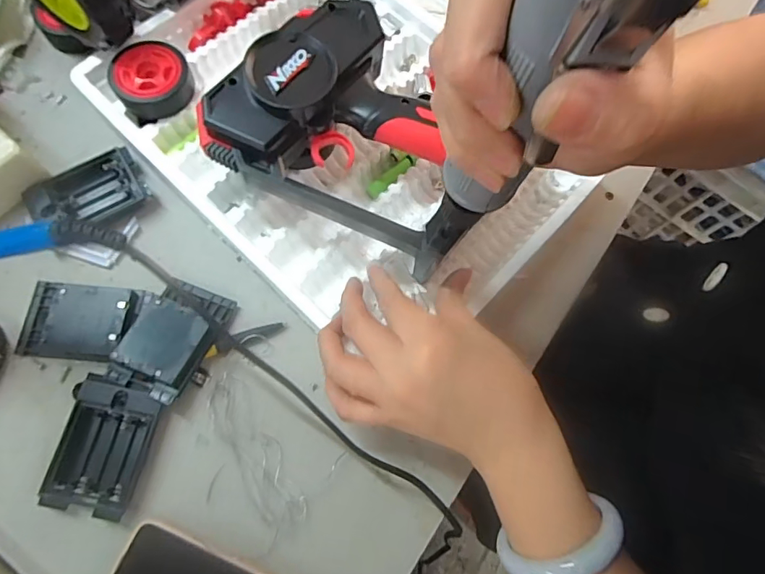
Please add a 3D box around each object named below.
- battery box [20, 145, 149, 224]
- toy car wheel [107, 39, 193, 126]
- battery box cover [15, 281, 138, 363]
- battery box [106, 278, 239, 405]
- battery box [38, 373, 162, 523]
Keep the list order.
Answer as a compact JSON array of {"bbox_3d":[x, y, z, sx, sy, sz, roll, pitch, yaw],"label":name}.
[{"bbox_3d":[-0.226,-0.070,0.369,0.080,0.013,0.050,-26,75,-12],"label":"battery box"},{"bbox_3d":[-0.176,-0.159,0.367,0.056,0.024,0.056,1,71,-4],"label":"toy car wheel"},{"bbox_3d":[-0.214,0.023,0.334,0.075,0.013,0.051,5,71,-3],"label":"battery box cover"},{"bbox_3d":[-0.144,0.035,0.333,0.054,0.022,0.079,21,71,3],"label":"battery box"},{"bbox_3d":[-0.180,0.102,0.311,0.053,0.011,0.079,13,71,0],"label":"battery box"}]

